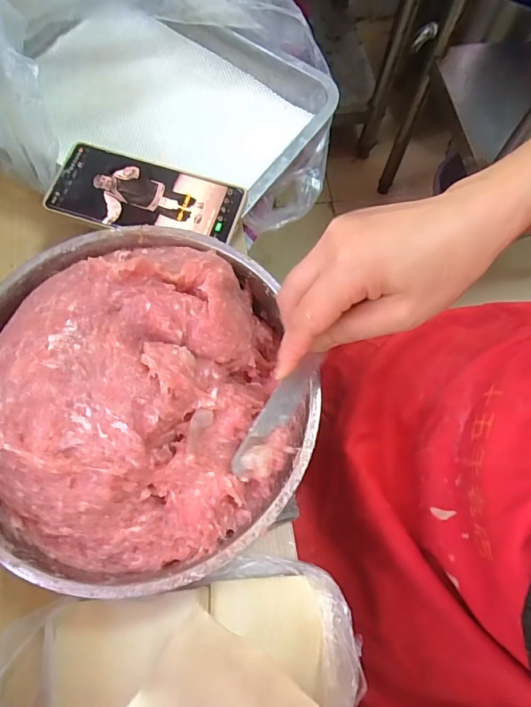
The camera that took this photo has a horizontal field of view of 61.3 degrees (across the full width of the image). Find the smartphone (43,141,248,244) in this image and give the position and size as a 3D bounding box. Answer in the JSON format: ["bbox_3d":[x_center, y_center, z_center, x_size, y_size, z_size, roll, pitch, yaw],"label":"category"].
[{"bbox_3d":[-0.108,-0.136,0.395,0.168,0.009,0.077,17,71,4],"label":"smartphone"}]

